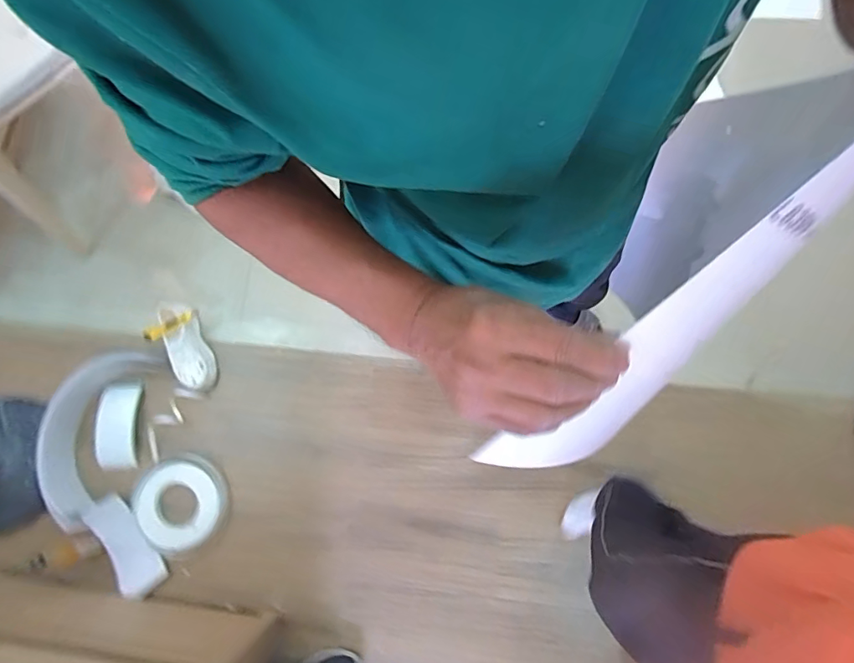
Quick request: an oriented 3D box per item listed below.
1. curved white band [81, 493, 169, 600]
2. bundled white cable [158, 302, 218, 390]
[{"bbox_3d":[-0.797,0.567,1.242,0.100,0.024,0.268,-27,91,-43],"label":"curved white band"},{"bbox_3d":[-0.686,0.039,1.336,0.107,0.049,0.265,-22,90,-6],"label":"bundled white cable"}]

